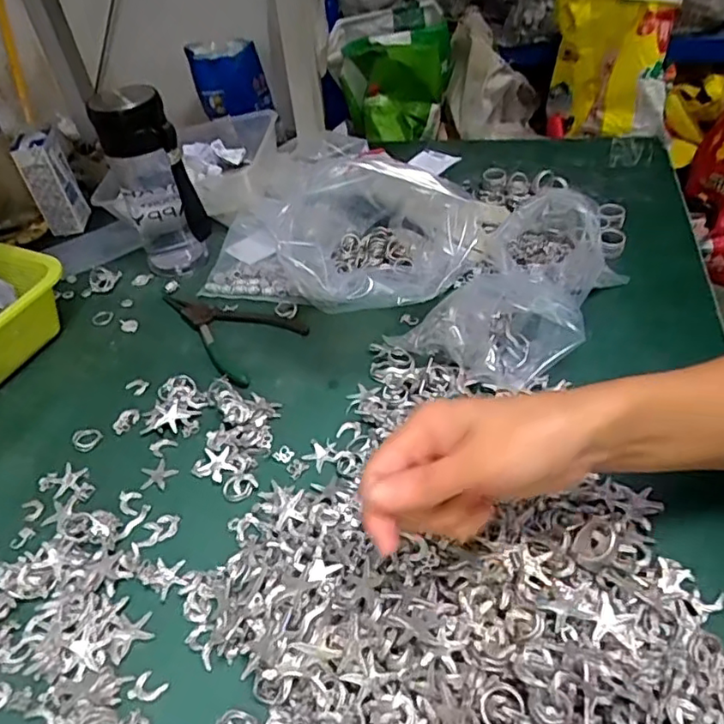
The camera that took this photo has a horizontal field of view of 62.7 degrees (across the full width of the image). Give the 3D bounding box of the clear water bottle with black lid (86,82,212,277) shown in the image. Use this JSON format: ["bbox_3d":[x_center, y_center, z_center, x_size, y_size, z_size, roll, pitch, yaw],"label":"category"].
[{"bbox_3d":[-0.213,-0.181,0.612,0.067,0.190,0.062,-25,45,-18],"label":"clear water bottle with black lid"}]

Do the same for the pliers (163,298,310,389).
[{"bbox_3d":[-0.140,-0.037,0.578,0.161,0.011,0.092,25,52,31],"label":"pliers"}]

